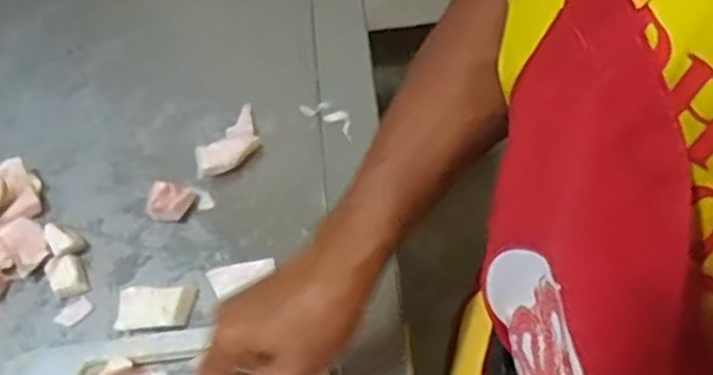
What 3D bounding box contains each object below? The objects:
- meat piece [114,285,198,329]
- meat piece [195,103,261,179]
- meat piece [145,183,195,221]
[{"bbox_3d":[-0.153,0.090,0.567,0.058,0.014,0.032,-7,54,1],"label":"meat piece"},{"bbox_3d":[-0.107,-0.038,0.646,0.037,0.015,0.078,28,62,23],"label":"meat piece"},{"bbox_3d":[-0.155,0.013,0.620,0.036,0.019,0.030,1,55,7],"label":"meat piece"}]

